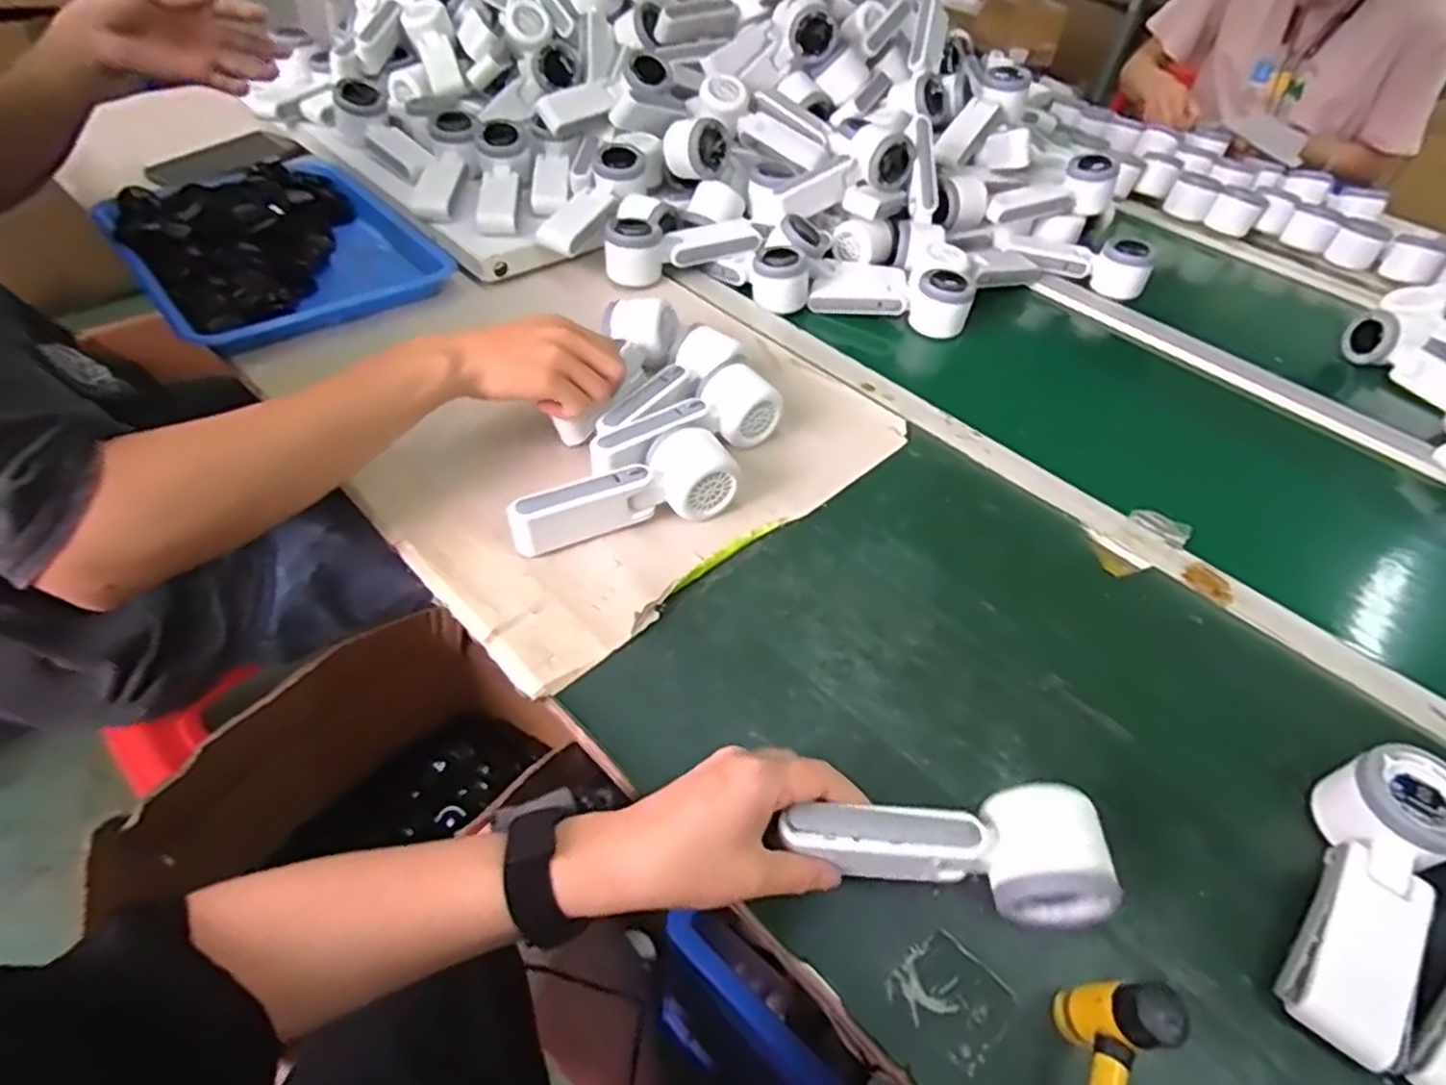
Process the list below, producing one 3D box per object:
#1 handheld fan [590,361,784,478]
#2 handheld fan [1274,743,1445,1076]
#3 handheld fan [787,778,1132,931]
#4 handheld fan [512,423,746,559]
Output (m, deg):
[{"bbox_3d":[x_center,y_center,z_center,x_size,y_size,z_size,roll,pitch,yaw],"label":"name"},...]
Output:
[{"bbox_3d":[-0.032,-0.090,0.593,0.168,0.053,0.060,-27,55,-26],"label":"handheld fan"},{"bbox_3d":[0.343,0.182,0.388,0.058,0.047,0.162,34,54,23],"label":"handheld fan"},{"bbox_3d":[0.112,0.157,0.382,0.163,0.047,0.058,7,48,-3],"label":"handheld fan"},{"bbox_3d":[-0.074,-0.040,0.540,0.165,0.056,0.051,-14,51,-17],"label":"handheld fan"}]

